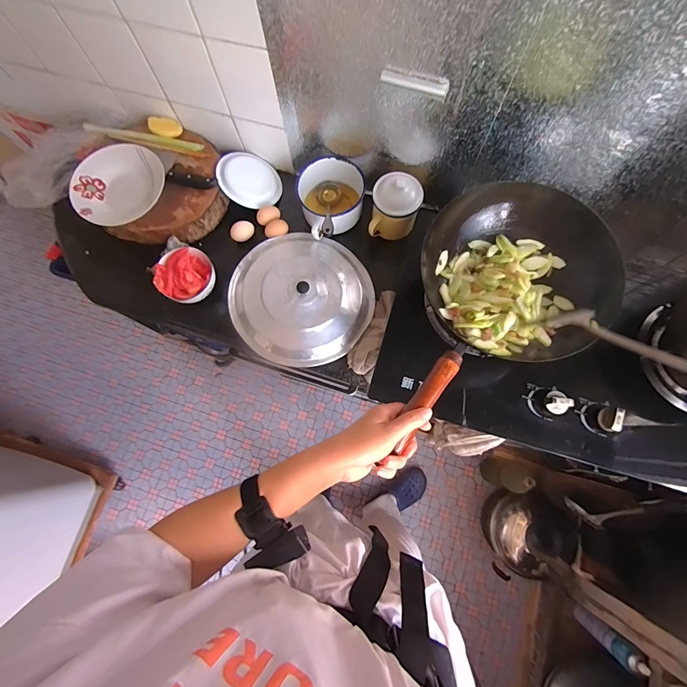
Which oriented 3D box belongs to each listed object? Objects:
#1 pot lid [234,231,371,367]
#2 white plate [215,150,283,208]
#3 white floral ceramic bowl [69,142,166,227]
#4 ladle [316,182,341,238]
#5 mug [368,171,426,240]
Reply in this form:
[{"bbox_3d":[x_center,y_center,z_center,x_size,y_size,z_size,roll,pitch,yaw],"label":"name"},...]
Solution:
[{"bbox_3d":[-0.086,-0.105,0.717,0.285,0.054,0.294,0,76,2],"label":"pot lid"},{"bbox_3d":[-0.215,-0.379,0.775,0.143,0.015,0.115,5,96,-28],"label":"white plate"},{"bbox_3d":[-0.488,-0.346,0.733,0.190,0.049,0.170,-25,77,-5],"label":"white floral ceramic bowl"},{"bbox_3d":[-0.034,-0.285,0.717,0.051,0.050,0.207,-3,44,1],"label":"ladle"},{"bbox_3d":[0.113,-0.292,0.715,0.099,0.110,0.105,8,76,4],"label":"mug"}]

